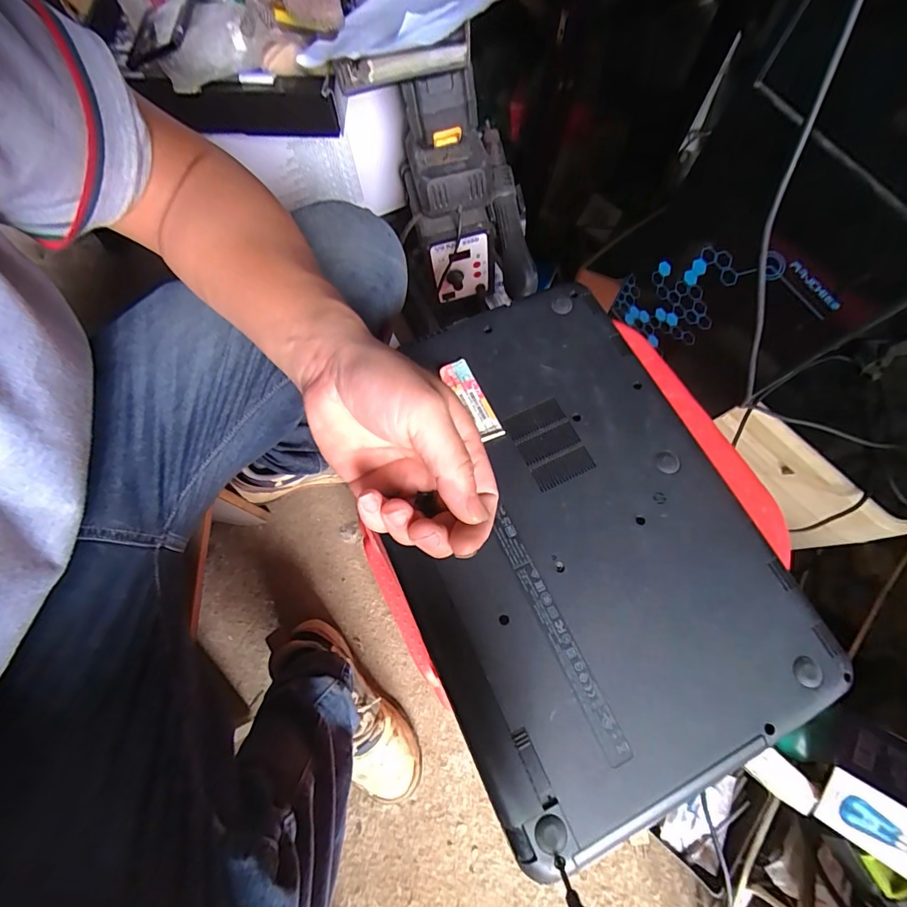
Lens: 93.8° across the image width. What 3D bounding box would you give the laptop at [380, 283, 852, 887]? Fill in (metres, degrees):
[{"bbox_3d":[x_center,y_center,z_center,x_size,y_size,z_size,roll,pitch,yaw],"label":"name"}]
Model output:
[{"bbox_3d":[0.070,0.046,0.281,0.226,0.020,0.322,-26,74,-9],"label":"laptop"}]

